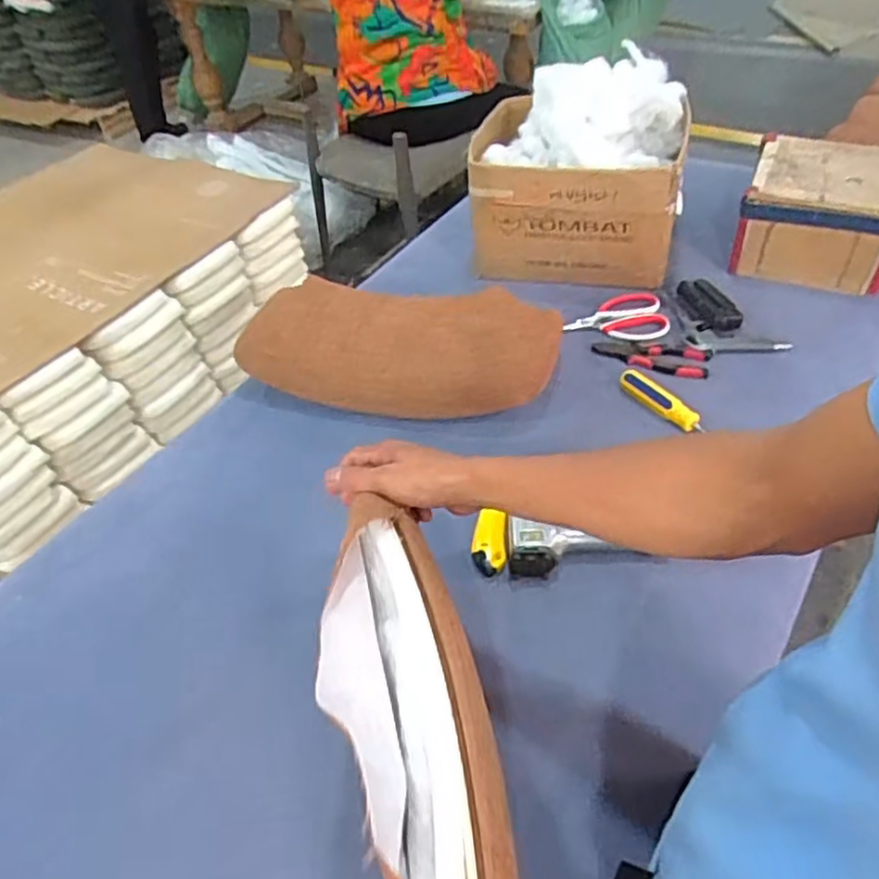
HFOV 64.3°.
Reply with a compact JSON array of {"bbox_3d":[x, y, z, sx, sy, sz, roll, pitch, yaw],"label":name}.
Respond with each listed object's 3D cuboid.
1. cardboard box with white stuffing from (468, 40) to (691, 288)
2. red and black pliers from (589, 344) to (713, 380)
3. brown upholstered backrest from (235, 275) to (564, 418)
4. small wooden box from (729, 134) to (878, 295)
[{"bbox_3d":[0.206,-0.391,1.058,0.305,0.281,0.201,12,49,18],"label":"cardboard box with white stuffing"},{"bbox_3d":[0.285,-0.109,0.946,0.150,0.013,0.055,6,47,13],"label":"red and black pliers"},{"bbox_3d":[-0.053,-0.137,0.972,0.429,0.071,0.235,7,47,14],"label":"brown upholstered backrest"},{"bbox_3d":[0.564,-0.333,1.046,0.206,0.153,0.198,14,49,20],"label":"small wooden box"}]

